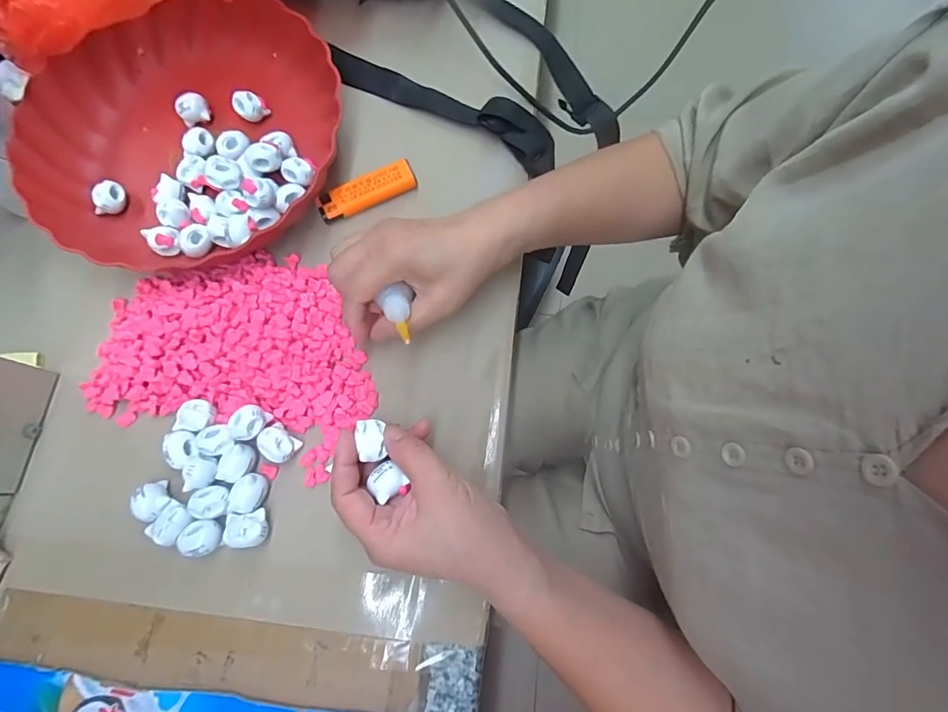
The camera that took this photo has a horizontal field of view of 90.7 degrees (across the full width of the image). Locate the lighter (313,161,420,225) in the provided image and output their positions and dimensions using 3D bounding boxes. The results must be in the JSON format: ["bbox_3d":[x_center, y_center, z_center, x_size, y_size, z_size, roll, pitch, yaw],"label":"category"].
[{"bbox_3d":[-0.086,-0.132,0.375,0.079,0.012,0.021,-22,74,-4],"label":"lighter"}]

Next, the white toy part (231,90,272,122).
[{"bbox_3d":[-0.187,-0.207,0.390,0.026,0.017,0.017,5,74,4],"label":"white toy part"}]

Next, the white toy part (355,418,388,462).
[{"bbox_3d":[-0.063,0.051,0.288,0.016,0.009,0.025,-5,74,1],"label":"white toy part"}]

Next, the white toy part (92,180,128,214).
[{"bbox_3d":[-0.291,-0.127,0.373,0.016,0.019,0.027,15,75,6],"label":"white toy part"}]

